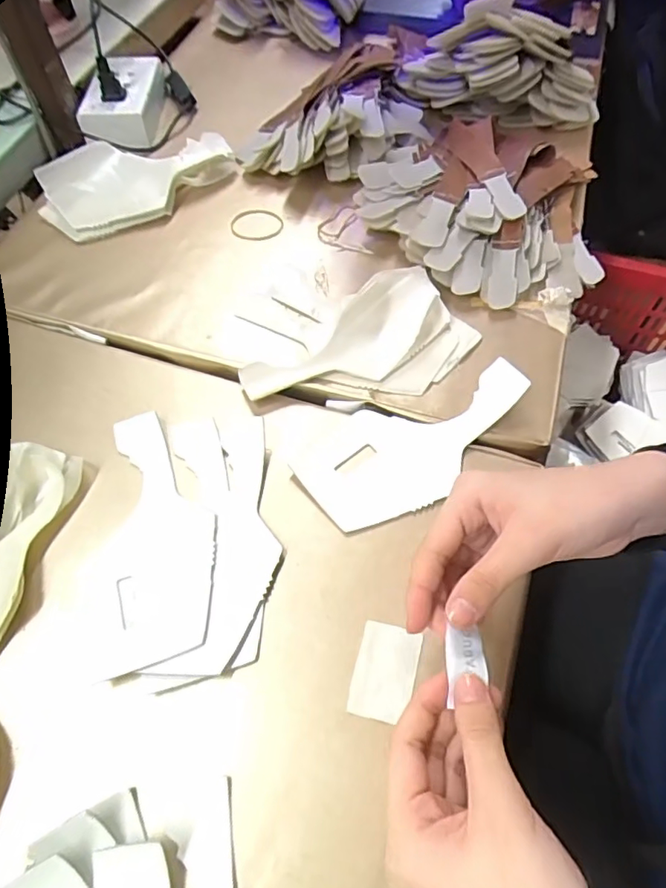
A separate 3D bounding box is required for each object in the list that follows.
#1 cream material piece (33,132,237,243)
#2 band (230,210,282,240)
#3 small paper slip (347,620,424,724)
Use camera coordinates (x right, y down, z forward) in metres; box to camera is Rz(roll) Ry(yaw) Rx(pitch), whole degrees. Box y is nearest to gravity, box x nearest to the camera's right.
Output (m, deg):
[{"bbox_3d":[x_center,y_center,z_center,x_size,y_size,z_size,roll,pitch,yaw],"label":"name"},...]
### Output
[{"bbox_3d":[-0.192,-0.264,0.537,0.195,0.038,0.086,-26,64,-14],"label":"cream material piece"},{"bbox_3d":[-0.076,-0.217,0.534,0.051,0.006,0.049,0,61,0],"label":"band"},{"bbox_3d":[0.032,0.140,0.332,0.036,0.004,0.055,15,62,8],"label":"small paper slip"}]

